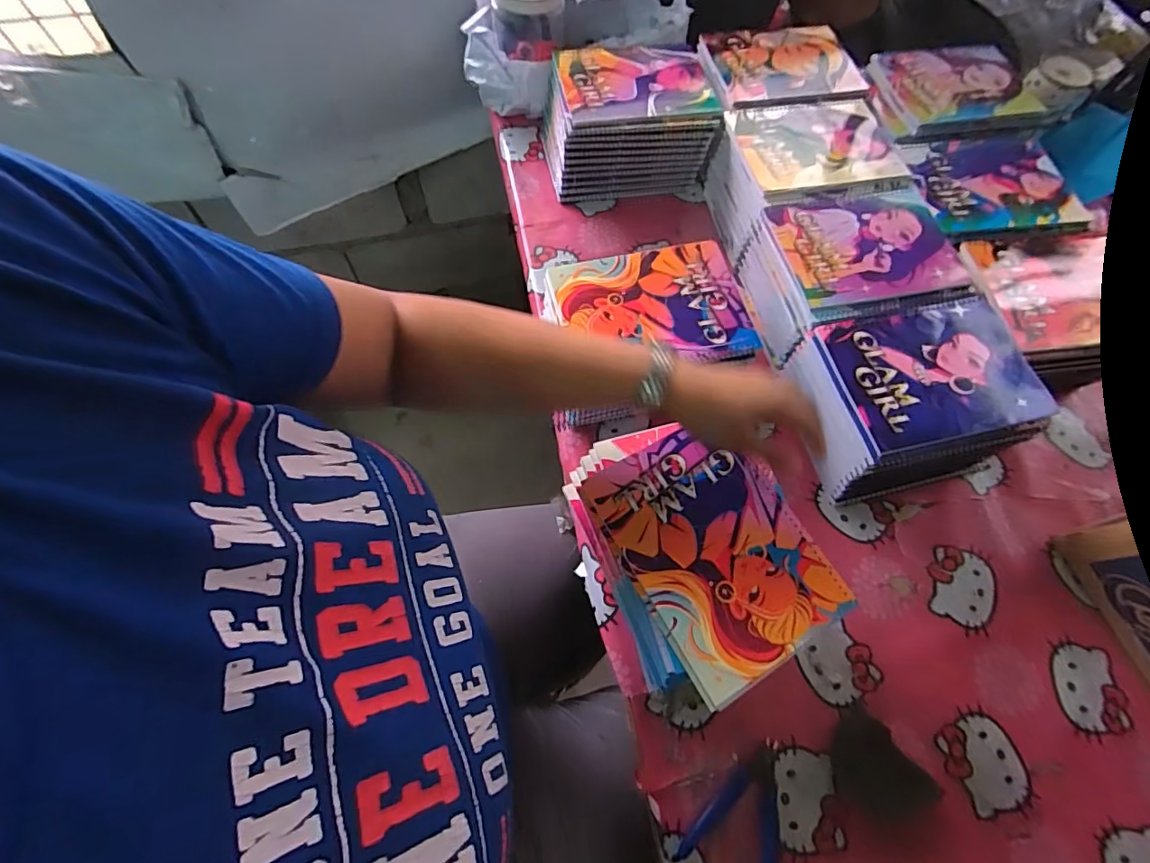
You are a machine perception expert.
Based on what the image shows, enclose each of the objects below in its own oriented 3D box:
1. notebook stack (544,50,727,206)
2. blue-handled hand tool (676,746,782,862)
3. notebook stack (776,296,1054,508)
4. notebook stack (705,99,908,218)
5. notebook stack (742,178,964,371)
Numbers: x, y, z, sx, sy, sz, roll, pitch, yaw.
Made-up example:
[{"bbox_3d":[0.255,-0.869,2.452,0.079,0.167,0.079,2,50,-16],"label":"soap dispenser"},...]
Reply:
[{"bbox_3d":[0.071,-0.436,0.731,0.210,0.116,0.153,-7,64,-7],"label":"notebook stack"},{"bbox_3d":[0.154,0.340,0.452,0.084,0.006,0.108,31,65,12],"label":"blue-handled hand tool"},{"bbox_3d":[0.358,-0.032,0.569,0.207,0.119,0.159,-9,64,-8],"label":"notebook stack"},{"bbox_3d":[0.301,-0.337,0.691,0.206,0.100,0.166,-9,64,-8],"label":"notebook stack"},{"bbox_3d":[0.326,-0.193,0.630,0.195,0.104,0.180,-8,64,-8],"label":"notebook stack"}]

